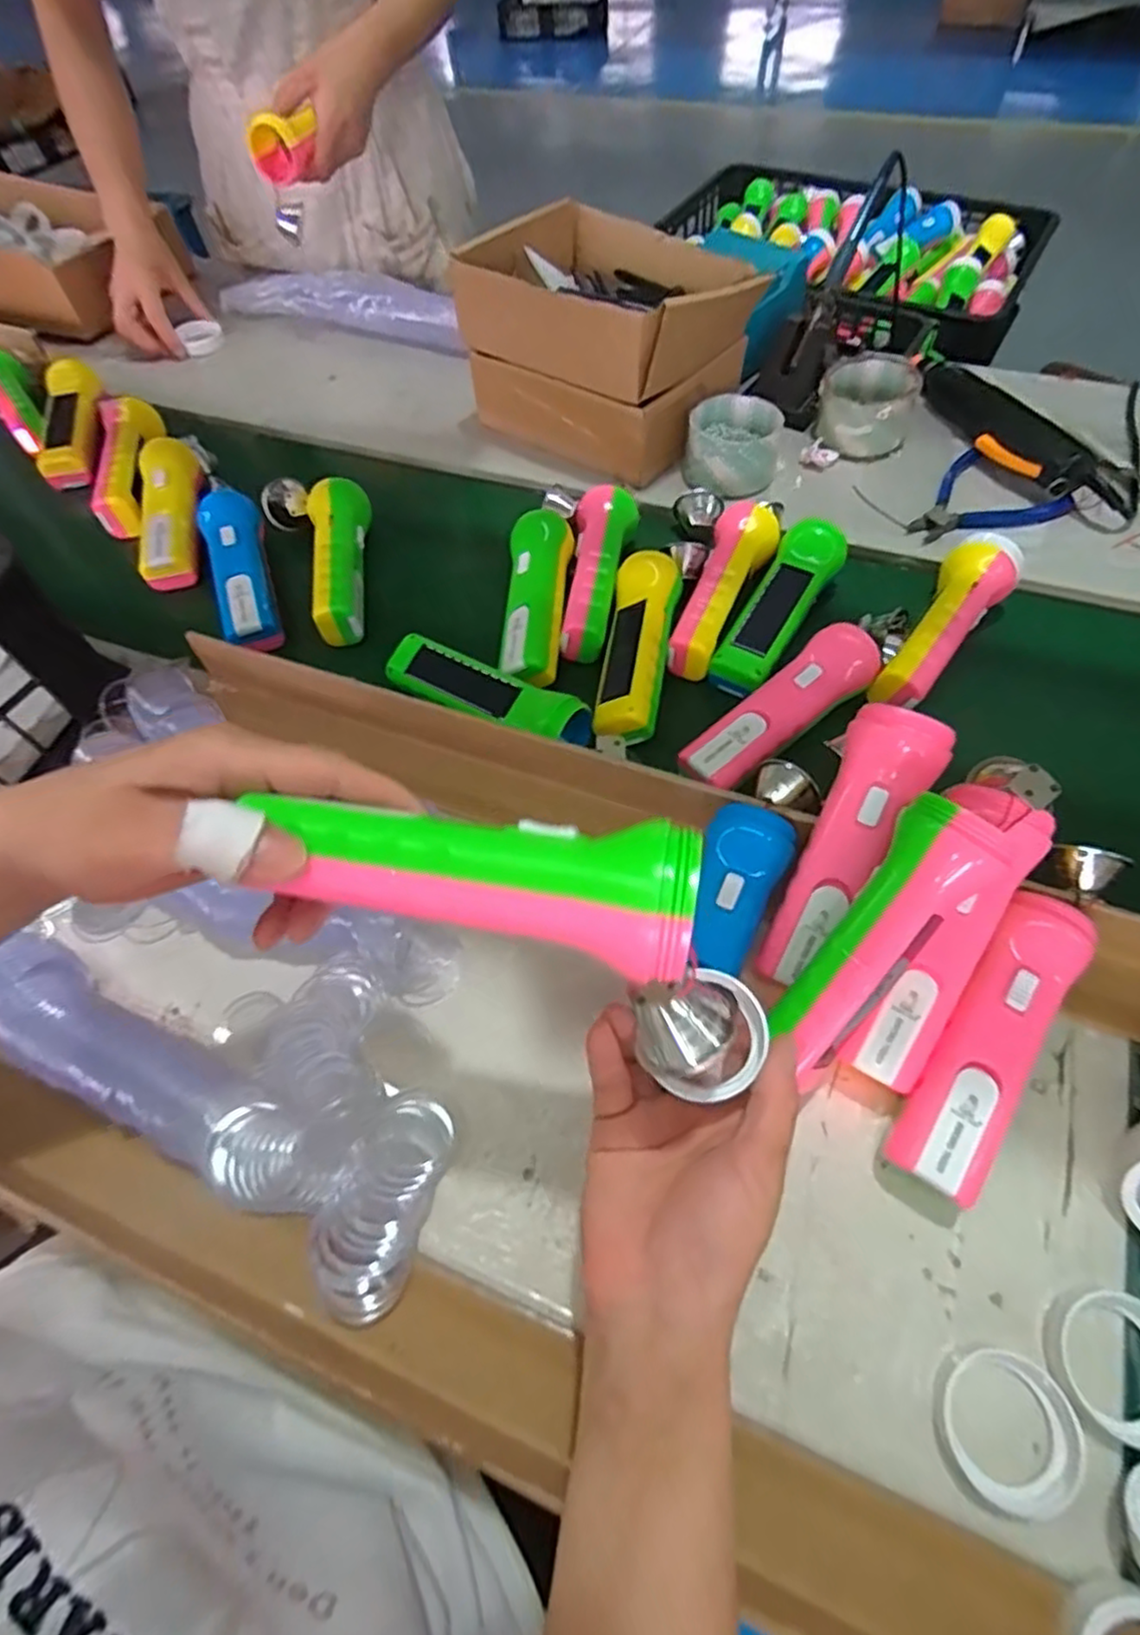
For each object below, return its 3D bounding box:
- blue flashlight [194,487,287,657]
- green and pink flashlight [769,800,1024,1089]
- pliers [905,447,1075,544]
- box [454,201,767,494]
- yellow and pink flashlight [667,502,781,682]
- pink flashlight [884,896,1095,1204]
[{"bbox_3d":[-0.272,-0.205,0.570,0.047,0.040,0.159,-20,60,-8],"label":"blue flashlight"},{"bbox_3d":[0.148,0.065,0.337,0.047,0.048,0.157,36,103,22],"label":"green and pink flashlight"},{"bbox_3d":[0.352,-0.270,0.602,0.132,0.013,0.105,-35,63,-17],"label":"pliers"},{"bbox_3d":[0.045,-0.457,0.652,0.221,0.130,0.208,34,66,21],"label":"box"},{"bbox_3d":[0.122,-0.179,0.539,0.047,0.038,0.159,18,61,14],"label":"yellow and pink flashlight"},{"bbox_3d":[0.213,0.115,0.358,0.043,0.044,0.156,31,74,20],"label":"pink flashlight"}]

